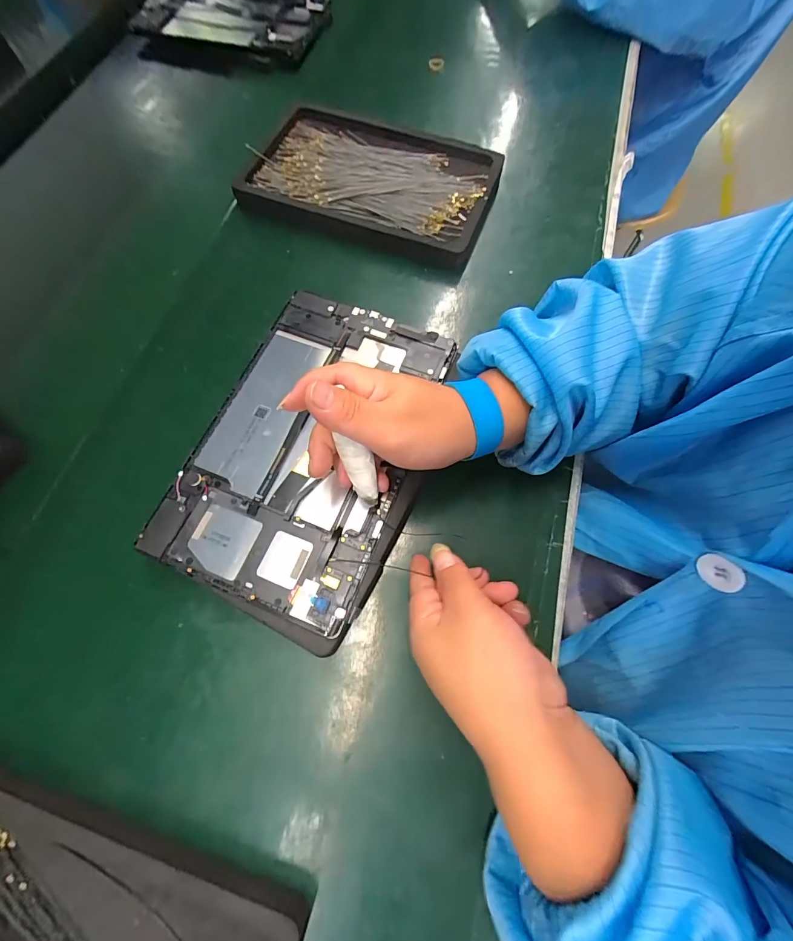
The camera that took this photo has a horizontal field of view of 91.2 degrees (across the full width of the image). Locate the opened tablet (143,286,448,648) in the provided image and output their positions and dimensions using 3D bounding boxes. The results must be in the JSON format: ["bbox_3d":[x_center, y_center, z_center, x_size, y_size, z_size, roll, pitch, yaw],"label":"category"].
[{"bbox_3d":[-0.059,-0.020,0.287,0.161,0.015,0.243,23,69,7],"label":"opened tablet"}]

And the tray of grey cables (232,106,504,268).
[{"bbox_3d":[-0.028,-0.305,0.413,0.253,0.029,0.164,17,70,5],"label":"tray of grey cables"}]

